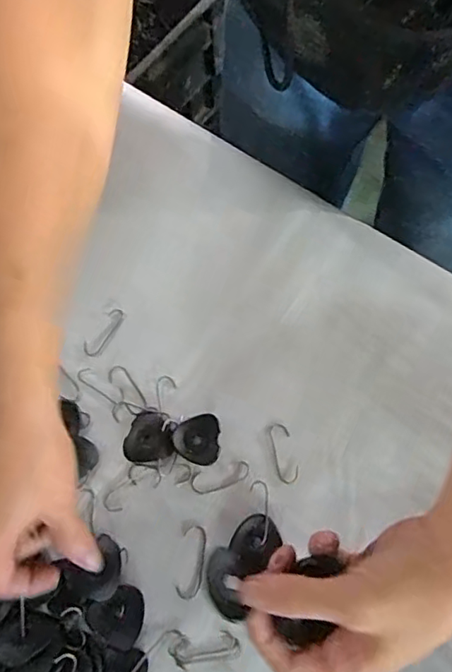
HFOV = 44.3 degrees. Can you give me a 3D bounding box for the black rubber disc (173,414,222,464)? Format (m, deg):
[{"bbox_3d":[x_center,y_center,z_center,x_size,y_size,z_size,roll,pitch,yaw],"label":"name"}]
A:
[{"bbox_3d":[-0.021,0.073,0.397,0.032,0.004,0.035,0,68,1],"label":"black rubber disc"}]

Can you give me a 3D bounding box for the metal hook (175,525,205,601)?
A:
[{"bbox_3d":[-0.023,0.150,0.368,0.016,0.004,0.046,5,68,3],"label":"metal hook"}]

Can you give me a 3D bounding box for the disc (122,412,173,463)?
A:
[{"bbox_3d":[-0.057,0.073,0.400,0.034,0.004,0.035,0,68,1],"label":"disc"}]

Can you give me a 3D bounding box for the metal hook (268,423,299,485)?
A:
[{"bbox_3d":[0.041,0.084,0.397,0.016,0.004,0.043,-11,68,-4],"label":"metal hook"}]

